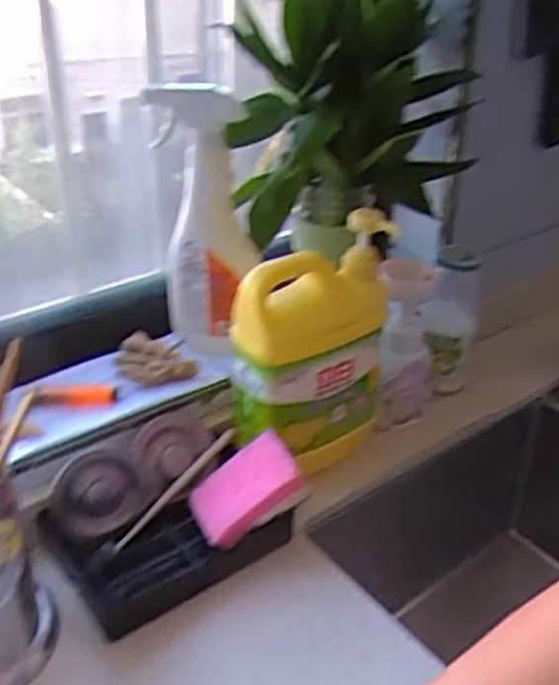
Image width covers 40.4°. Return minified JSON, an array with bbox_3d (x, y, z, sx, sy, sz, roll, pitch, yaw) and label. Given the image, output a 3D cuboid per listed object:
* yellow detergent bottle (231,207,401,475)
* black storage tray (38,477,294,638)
[{"bbox_3d":[0.031,0.008,0.693,0.146,0.222,0.060,-25,40,-34],"label":"yellow detergent bottle"},{"bbox_3d":[-0.098,0.136,0.655,0.199,0.069,0.150,-21,40,-33],"label":"black storage tray"}]

